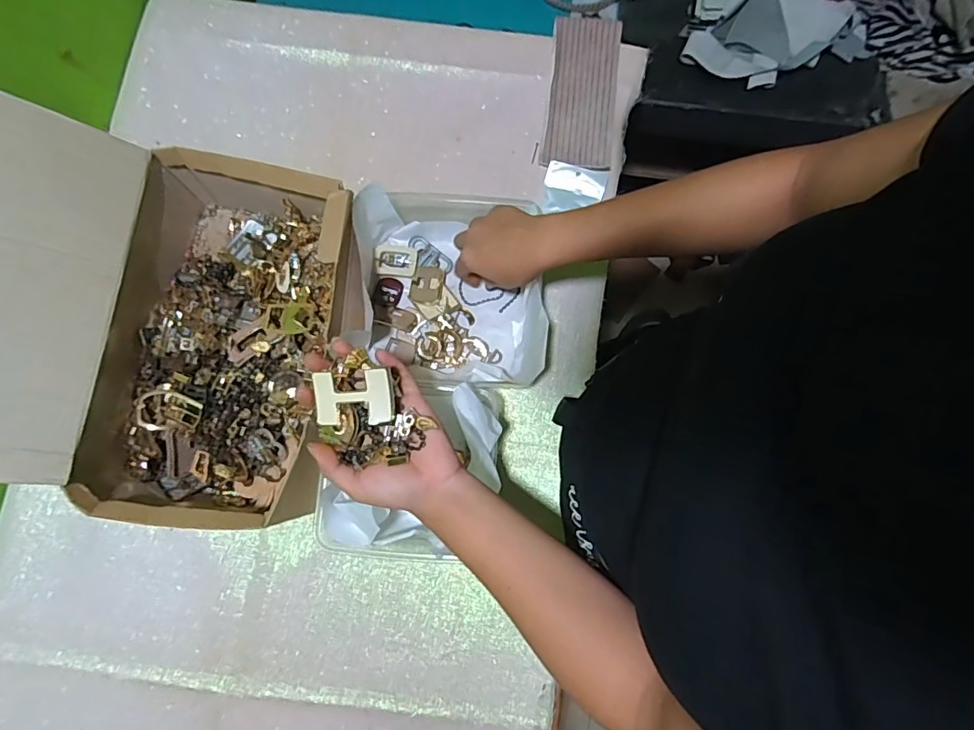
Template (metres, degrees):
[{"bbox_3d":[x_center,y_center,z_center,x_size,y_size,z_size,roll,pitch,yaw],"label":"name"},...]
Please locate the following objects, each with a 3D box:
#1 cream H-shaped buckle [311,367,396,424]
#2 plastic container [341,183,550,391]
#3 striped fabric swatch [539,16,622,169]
[{"bbox_3d":[-0.099,0.024,0.378,0.058,0.005,0.040,-4,97,5],"label":"cream H-shaped buckle"},{"bbox_3d":[-0.041,-0.085,0.533,0.201,0.077,0.210,4,80,1],"label":"plastic container"},{"bbox_3d":[0.113,-0.318,0.601,0.080,0.012,0.174,6,92,-1],"label":"striped fabric swatch"}]

